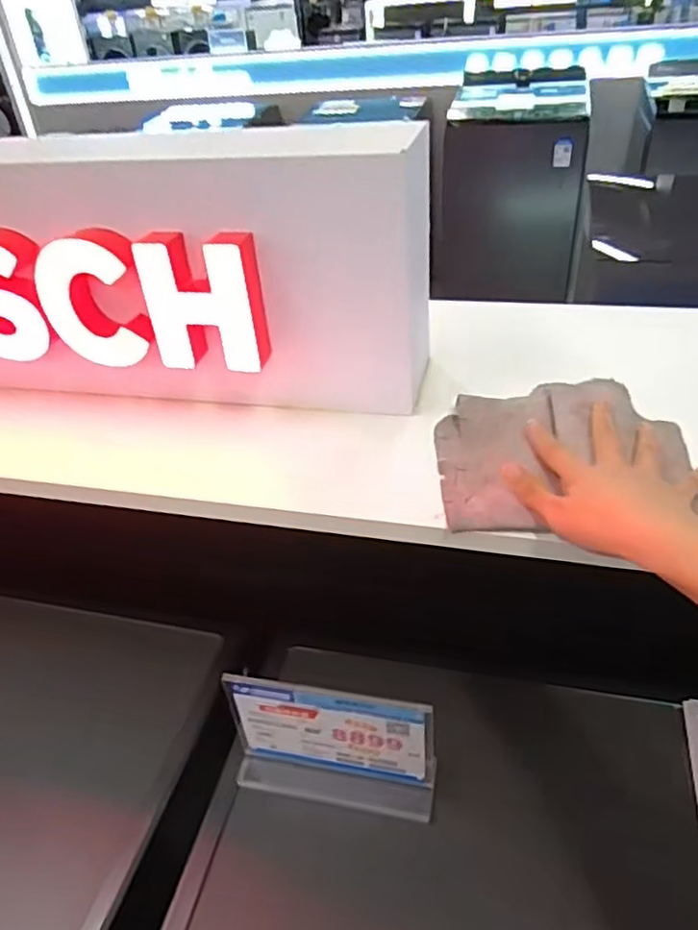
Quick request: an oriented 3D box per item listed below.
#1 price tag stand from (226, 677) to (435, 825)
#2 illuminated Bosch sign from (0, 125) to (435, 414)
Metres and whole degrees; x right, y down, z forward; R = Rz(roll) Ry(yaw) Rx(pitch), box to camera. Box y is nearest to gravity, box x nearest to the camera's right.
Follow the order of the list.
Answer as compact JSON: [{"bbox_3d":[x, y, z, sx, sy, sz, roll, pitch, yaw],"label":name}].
[{"bbox_3d":[-0.016,0.207,0.477,0.149,0.109,0.029,6,39,14],"label":"price tag stand"},{"bbox_3d":[-0.332,-0.163,0.589,0.791,0.215,0.130,6,41,13],"label":"illuminated Bosch sign"}]

